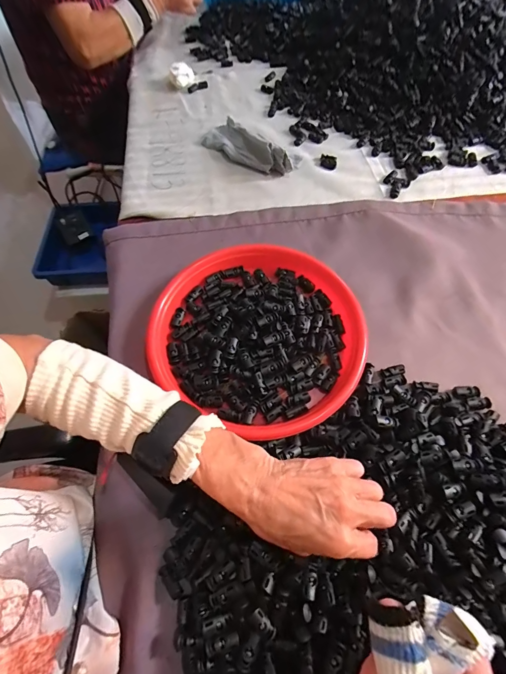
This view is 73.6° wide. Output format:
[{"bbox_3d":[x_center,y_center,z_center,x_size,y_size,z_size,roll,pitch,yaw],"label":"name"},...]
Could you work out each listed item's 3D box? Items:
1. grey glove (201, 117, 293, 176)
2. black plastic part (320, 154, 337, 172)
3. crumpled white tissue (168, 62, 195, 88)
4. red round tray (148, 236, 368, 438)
[{"bbox_3d":[-0.012,-0.332,0.584,0.183,0.044,0.053,35,69,18],"label":"grey glove"},{"bbox_3d":[0.132,-0.305,0.589,0.028,0.013,0.029,4,62,4],"label":"black plastic part"},{"bbox_3d":[-0.145,-0.540,0.699,0.050,0.040,0.056,-2,62,1],"label":"crumpled white tissue"},{"bbox_3d":[0.017,-0.022,0.425,0.244,0.030,0.263,-1,62,2],"label":"red round tray"}]

